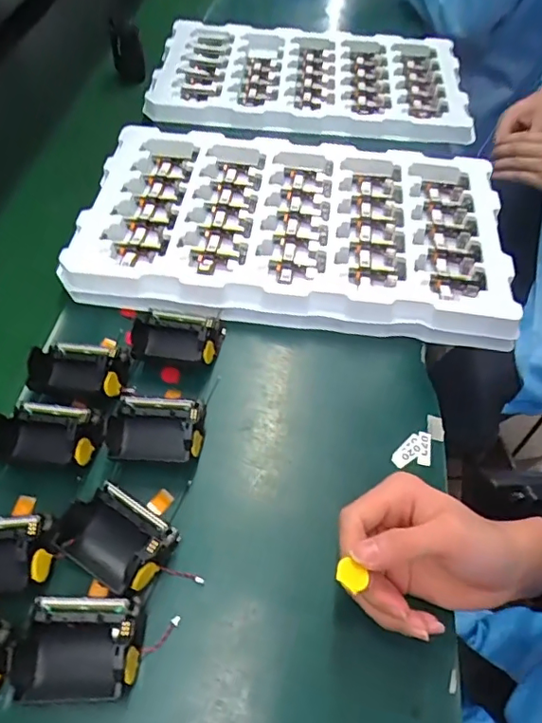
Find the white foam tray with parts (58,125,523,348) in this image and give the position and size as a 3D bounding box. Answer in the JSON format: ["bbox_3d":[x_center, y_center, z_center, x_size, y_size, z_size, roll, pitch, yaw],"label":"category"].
[{"bbox_3d":[0.024,-0.142,0.562,0.428,0.046,0.257,7,55,3],"label":"white foam tray with parts"}]

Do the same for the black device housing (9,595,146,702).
[{"bbox_3d":[-0.120,0.176,0.327,0.078,0.040,0.057,2,55,-1],"label":"black device housing"}]

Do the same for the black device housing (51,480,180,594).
[{"bbox_3d":[-0.108,0.121,0.367,0.078,0.039,0.055,28,59,17],"label":"black device housing"}]

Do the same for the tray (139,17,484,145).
[{"bbox_3d":[0.050,-0.417,0.767,0.446,0.046,0.270,9,55,7],"label":"tray"}]

